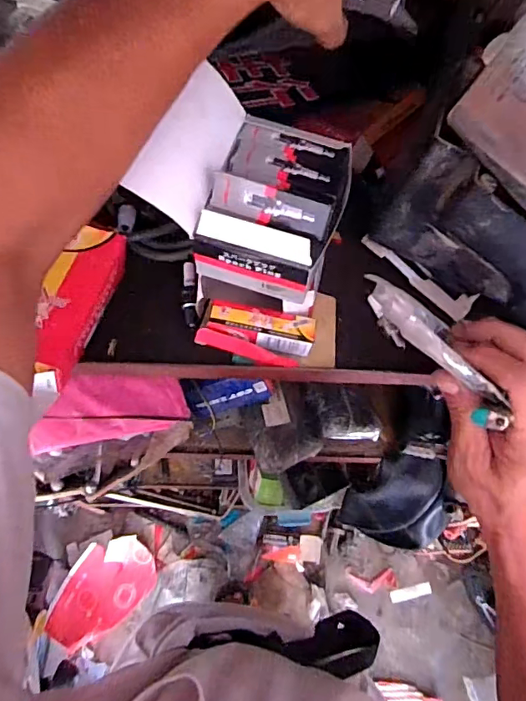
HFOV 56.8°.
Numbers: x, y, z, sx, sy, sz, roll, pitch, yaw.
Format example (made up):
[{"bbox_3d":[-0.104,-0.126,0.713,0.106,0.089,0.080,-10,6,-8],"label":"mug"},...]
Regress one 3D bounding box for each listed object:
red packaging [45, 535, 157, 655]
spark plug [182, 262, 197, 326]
[{"bbox_3d":[-0.461,0.688,1.396,0.213,0.057,0.311,45,55,4],"label":"red packaging"},{"bbox_3d":[-0.063,-0.049,0.418,0.013,0.010,0.056,-3,68,-4],"label":"spark plug"}]

